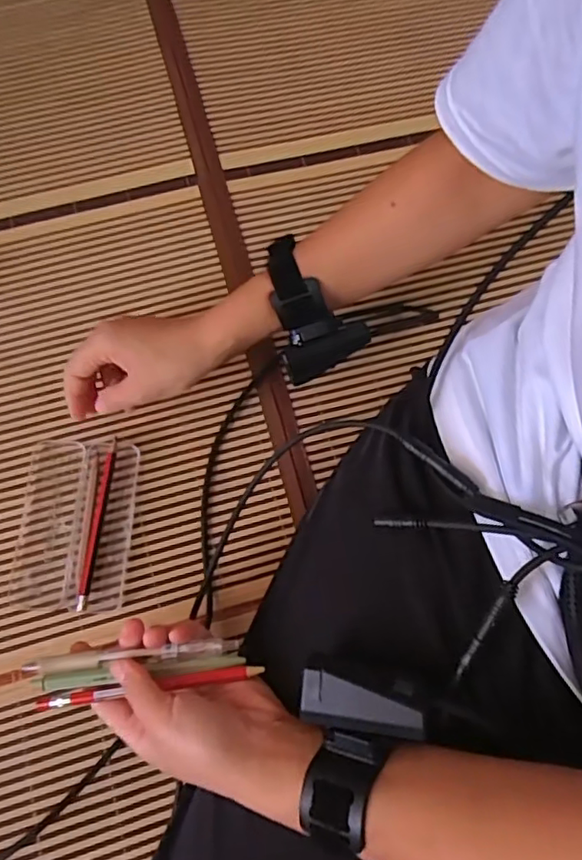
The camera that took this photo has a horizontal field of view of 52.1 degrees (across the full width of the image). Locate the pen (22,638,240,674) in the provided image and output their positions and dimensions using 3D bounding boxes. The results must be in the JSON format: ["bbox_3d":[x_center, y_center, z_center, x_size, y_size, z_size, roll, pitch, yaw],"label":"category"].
[{"bbox_3d":[-0.105,0.149,0.393,0.140,0.012,0.010,-7,72,2],"label":"pen"}]

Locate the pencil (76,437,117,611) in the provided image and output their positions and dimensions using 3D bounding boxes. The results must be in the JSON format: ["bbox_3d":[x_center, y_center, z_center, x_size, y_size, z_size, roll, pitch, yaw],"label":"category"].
[{"bbox_3d":[-0.156,0.073,0.477,0.010,0.009,0.134,5,72,0],"label":"pencil"}]

